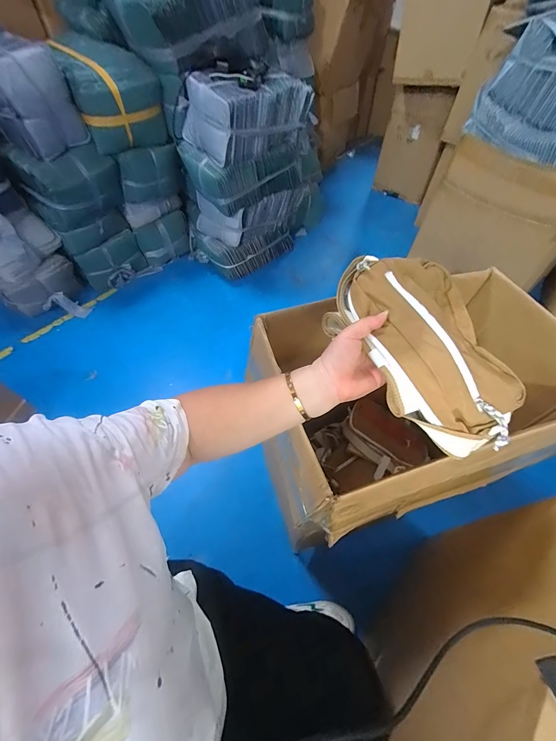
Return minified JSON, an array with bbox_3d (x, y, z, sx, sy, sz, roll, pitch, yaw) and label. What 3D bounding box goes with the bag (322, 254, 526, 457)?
[{"bbox_3d":[0.215,-0.033,0.445,0.241,0.096,0.284,-11,67,-35],"label":"bag"}]

